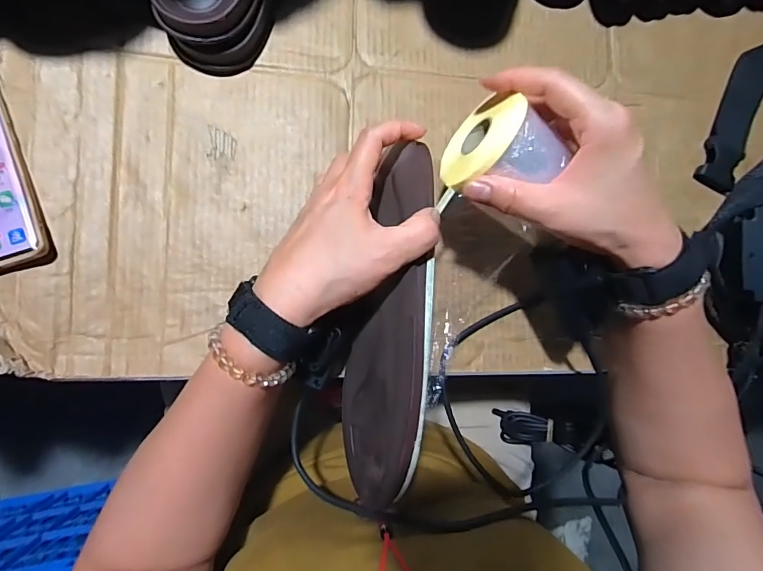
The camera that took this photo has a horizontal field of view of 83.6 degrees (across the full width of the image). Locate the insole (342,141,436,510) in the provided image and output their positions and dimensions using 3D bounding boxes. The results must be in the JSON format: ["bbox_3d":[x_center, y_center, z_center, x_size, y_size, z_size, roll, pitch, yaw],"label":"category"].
[{"bbox_3d":[0.007,0.020,0.286,0.019,0.071,0.240,14,80,-38],"label":"insole"}]

